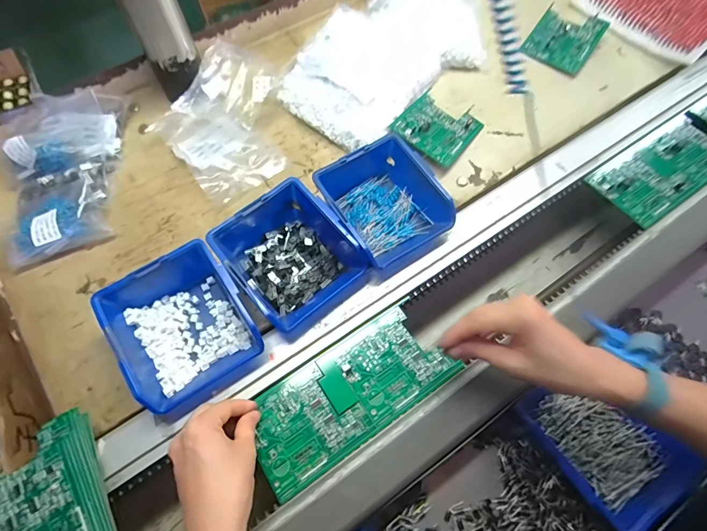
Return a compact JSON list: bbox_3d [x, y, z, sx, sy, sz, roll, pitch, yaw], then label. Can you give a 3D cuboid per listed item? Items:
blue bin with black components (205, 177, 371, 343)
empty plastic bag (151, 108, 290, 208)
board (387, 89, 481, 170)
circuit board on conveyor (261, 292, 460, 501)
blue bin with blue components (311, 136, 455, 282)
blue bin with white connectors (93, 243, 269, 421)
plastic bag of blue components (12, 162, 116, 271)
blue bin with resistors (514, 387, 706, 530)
[{"bbox_3d":[-0.073,-0.015,0.421,0.119,0.058,0.150,-37,70,-16],"label":"blue bin with black components"},{"bbox_3d":[-0.173,-0.157,0.506,0.109,0.033,0.146,-39,70,-16],"label":"empty plastic bag"},{"bbox_3d":[0.114,-0.189,0.527,0.096,0.010,0.107,38,64,7],"label":"board"},{"bbox_3d":[-0.004,0.129,0.391,0.205,0.005,0.094,-33,69,-13],"label":"circuit board on conveyor"},{"bbox_3d":[0.036,-0.071,0.448,0.118,0.056,0.137,-34,69,-14],"label":"blue bin with blue components"},{"bbox_3d":[-0.172,0.057,0.388,0.122,0.054,0.143,-33,69,-14],"label":"blue bin with white connectors"},{"bbox_3d":[-0.350,-0.061,0.457,0.110,0.037,0.108,-17,66,-7],"label":"plastic bag of blue components"},{"bbox_3d":[0.246,0.167,0.375,0.121,0.042,0.130,-29,68,-12],"label":"blue bin with resistors"}]

